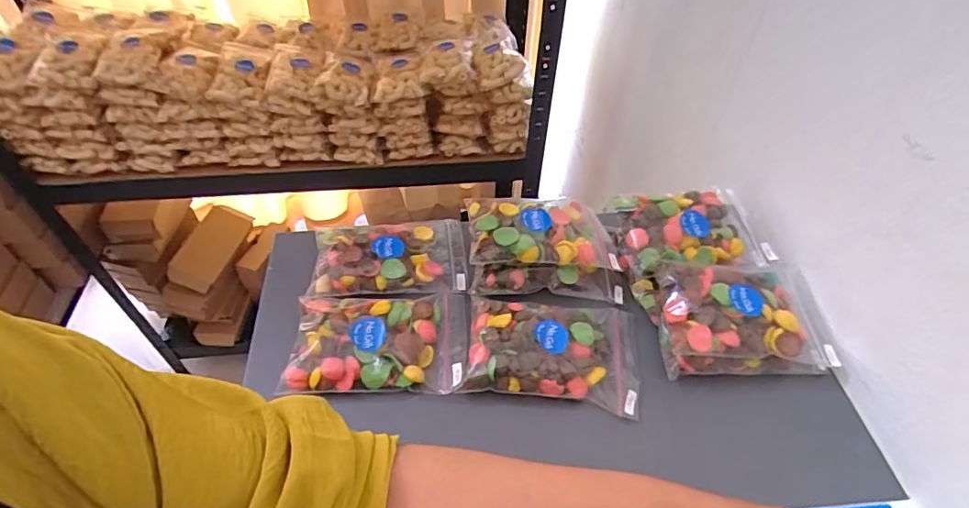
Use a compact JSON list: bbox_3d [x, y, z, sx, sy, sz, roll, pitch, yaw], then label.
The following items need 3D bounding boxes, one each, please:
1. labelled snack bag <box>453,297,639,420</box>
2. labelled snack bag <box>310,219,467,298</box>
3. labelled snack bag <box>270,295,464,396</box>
[{"bbox_3d":[0.056,0.075,0.440,0.147,0.021,0.095,7,49,3],"label":"labelled snack bag"},{"bbox_3d":[-0.092,0.000,0.514,0.140,0.027,0.105,-5,49,-6],"label":"labelled snack bag"},{"bbox_3d":[-0.090,0.072,0.446,0.147,0.021,0.093,0,49,-3],"label":"labelled snack bag"}]

